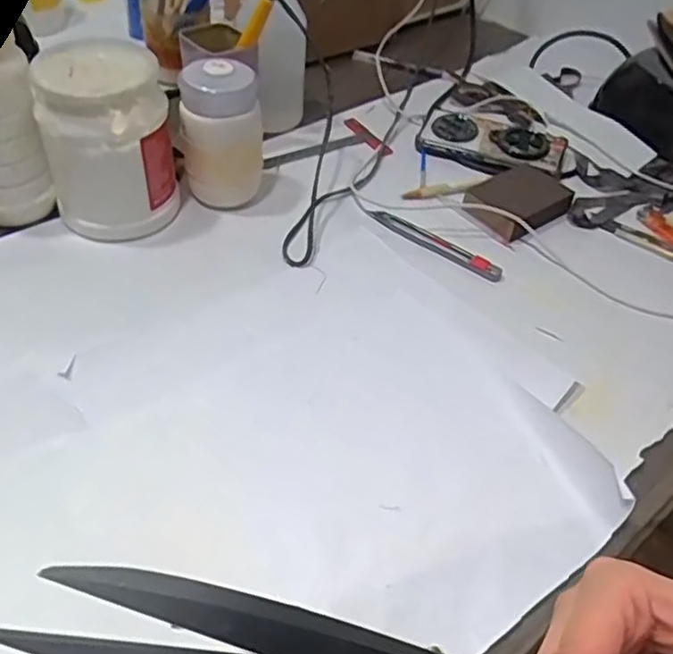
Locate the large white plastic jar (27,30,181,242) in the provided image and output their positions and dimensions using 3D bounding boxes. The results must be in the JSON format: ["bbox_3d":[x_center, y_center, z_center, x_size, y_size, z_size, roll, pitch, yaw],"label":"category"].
[{"bbox_3d":[-0.212,-0.174,0.616,0.114,0.147,0.105,-12,47,-17],"label":"large white plastic jar"}]

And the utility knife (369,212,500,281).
[{"bbox_3d":[0.096,-0.085,0.654,0.149,0.006,0.018,28,49,21],"label":"utility knife"}]

